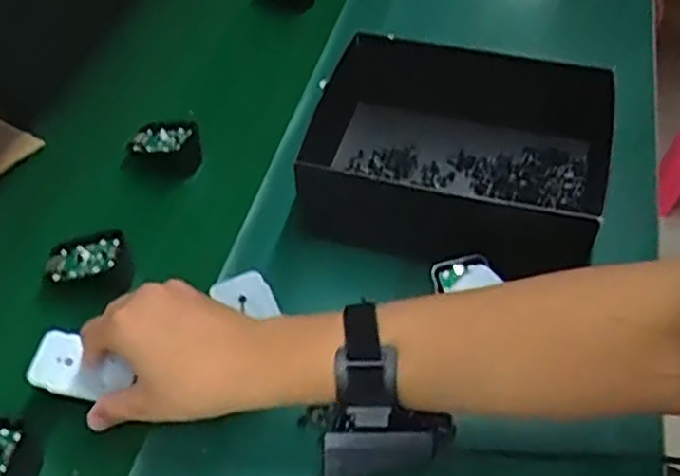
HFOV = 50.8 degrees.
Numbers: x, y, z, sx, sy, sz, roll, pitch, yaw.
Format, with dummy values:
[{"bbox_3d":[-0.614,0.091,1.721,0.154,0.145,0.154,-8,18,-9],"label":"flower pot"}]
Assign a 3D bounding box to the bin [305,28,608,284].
[{"bbox_3d":[0.109,-0.084,0.639,0.243,0.092,0.230,14,50,13],"label":"bin"}]

